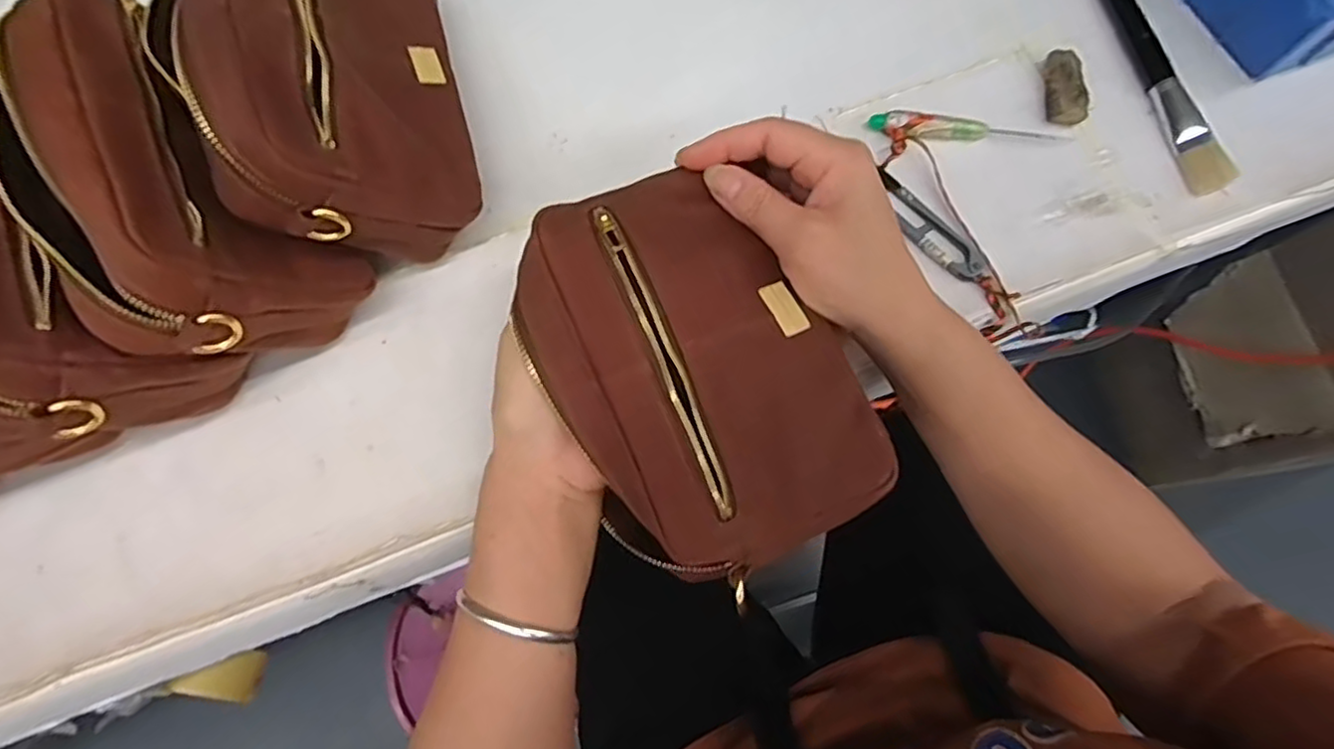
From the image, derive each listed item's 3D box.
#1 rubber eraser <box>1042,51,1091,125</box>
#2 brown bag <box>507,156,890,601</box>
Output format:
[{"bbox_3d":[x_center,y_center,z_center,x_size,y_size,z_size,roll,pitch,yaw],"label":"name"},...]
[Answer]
[{"bbox_3d":[0.247,-0.177,0.409,0.022,0.011,0.051,3,74,2],"label":"rubber eraser"},{"bbox_3d":[0.013,-0.003,0.307,0.127,0.047,0.181,-23,76,-6],"label":"brown bag"}]

